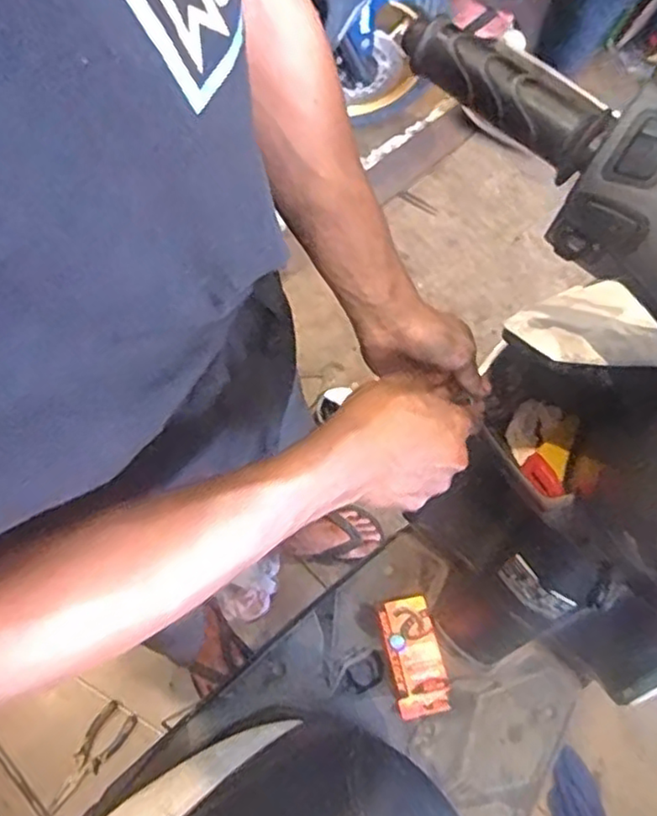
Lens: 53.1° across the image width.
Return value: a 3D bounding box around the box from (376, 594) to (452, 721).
[{"bbox_3d":[0.128,0.370,0.982,0.076,0.028,0.165,-10,65,-7],"label":"box"}]

